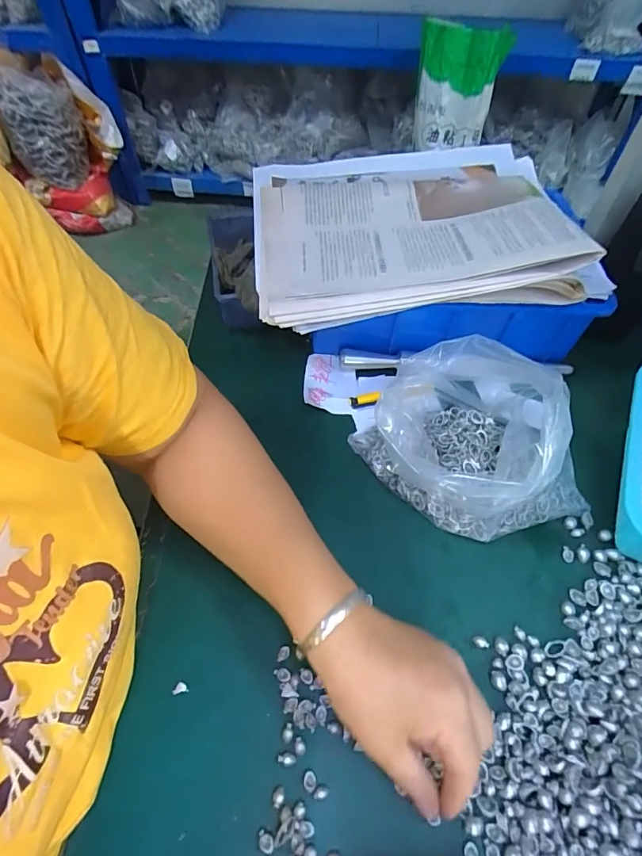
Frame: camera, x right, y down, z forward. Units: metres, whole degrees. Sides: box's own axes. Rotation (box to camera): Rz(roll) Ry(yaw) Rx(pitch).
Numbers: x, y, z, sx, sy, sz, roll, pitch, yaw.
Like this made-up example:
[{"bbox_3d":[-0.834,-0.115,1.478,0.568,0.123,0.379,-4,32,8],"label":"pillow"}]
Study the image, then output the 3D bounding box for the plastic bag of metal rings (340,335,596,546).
[{"bbox_3d":[0.127,0.010,0.376,0.134,0.091,0.181,-34,62,-22],"label":"plastic bag of metal rings"}]

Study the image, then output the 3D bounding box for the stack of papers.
[{"bbox_3d":[0.089,-0.211,0.449,0.310,0.052,0.258,-4,55,-4],"label":"stack of papers"}]

